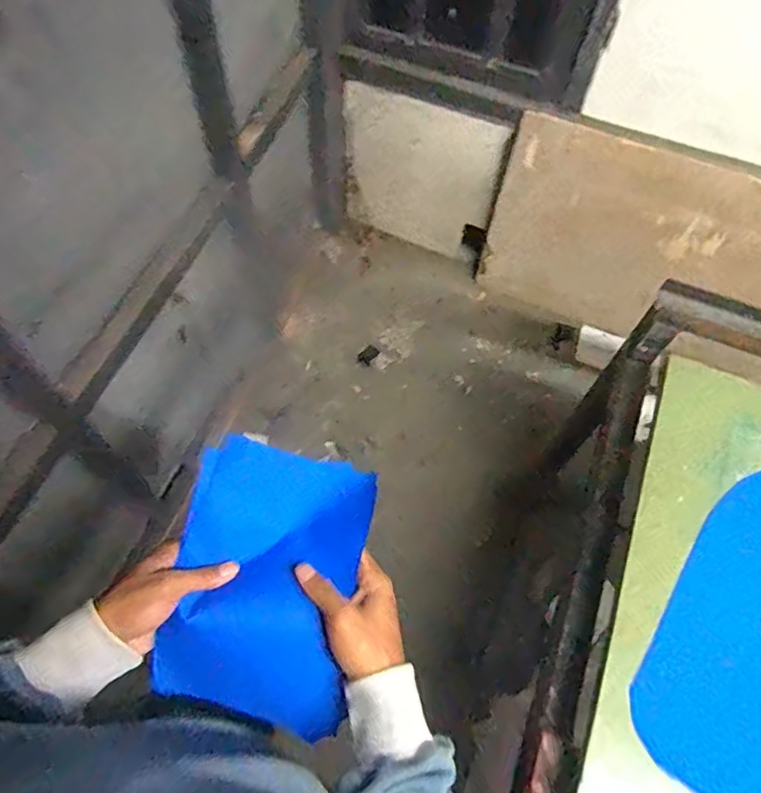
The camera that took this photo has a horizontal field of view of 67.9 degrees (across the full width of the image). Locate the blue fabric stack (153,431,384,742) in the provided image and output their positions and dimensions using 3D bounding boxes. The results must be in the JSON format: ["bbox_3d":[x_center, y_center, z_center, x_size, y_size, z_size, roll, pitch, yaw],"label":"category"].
[{"bbox_3d":[-0.097,0.159,0.494,0.153,0.091,0.218,9,62,2],"label":"blue fabric stack"}]

